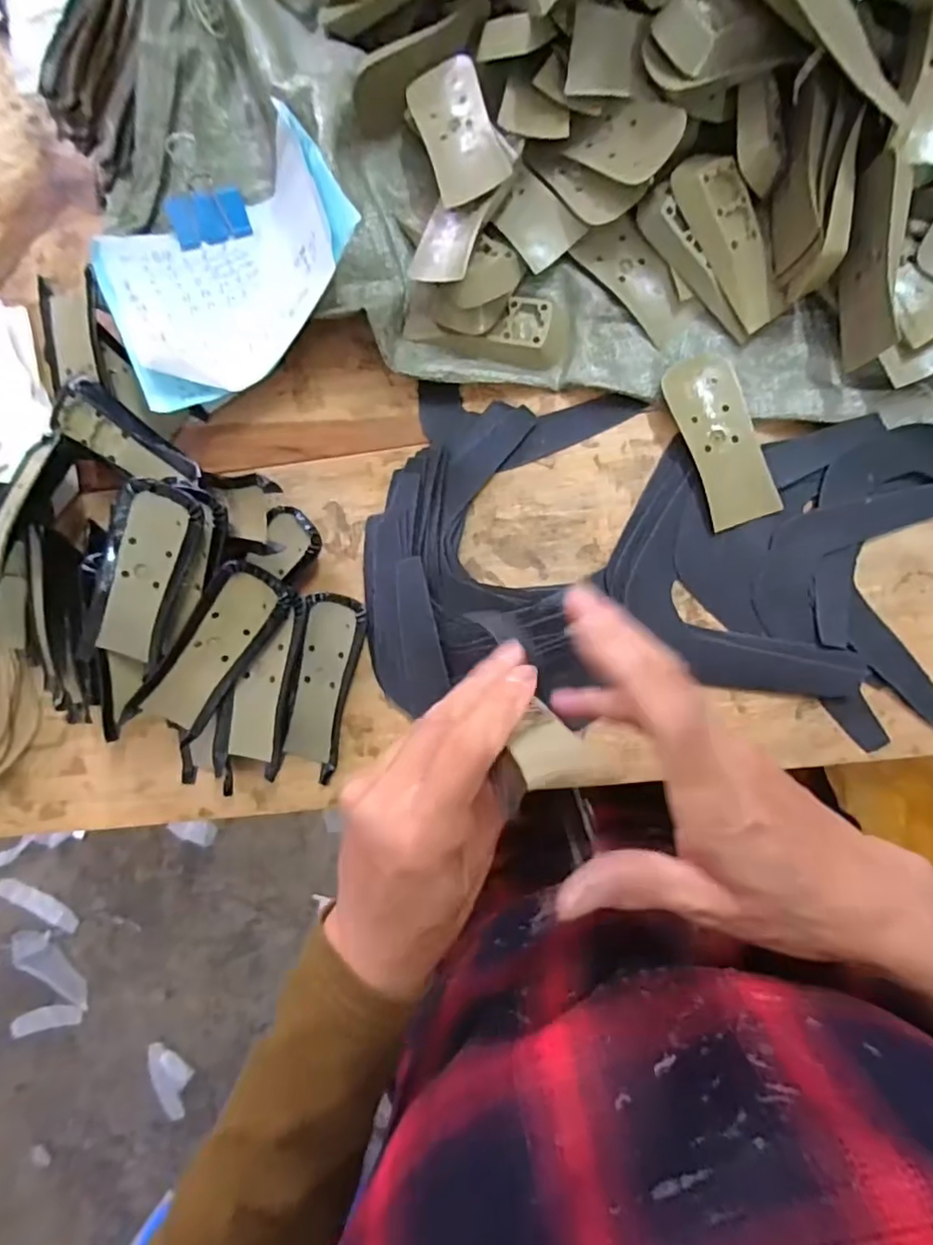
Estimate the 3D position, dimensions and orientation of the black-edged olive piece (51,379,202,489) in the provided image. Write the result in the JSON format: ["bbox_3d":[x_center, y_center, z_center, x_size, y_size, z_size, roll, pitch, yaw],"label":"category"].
[{"bbox_3d":[-0.223,-0.116,0.384,0.101,0.012,0.036,37,93,4],"label":"black-edged olive piece"}]

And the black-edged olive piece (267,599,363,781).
[{"bbox_3d":[-0.095,0.041,0.373,0.039,0.022,0.115,12,91,5],"label":"black-edged olive piece"}]

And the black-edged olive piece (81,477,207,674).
[{"bbox_3d":[-0.190,-0.026,0.345,0.044,0.008,0.112,21,104,-14],"label":"black-edged olive piece"}]

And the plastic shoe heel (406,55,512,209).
[{"bbox_3d":[-0.007,-0.310,0.364,0.043,0.014,0.100,-17,85,3],"label":"plastic shoe heel"}]

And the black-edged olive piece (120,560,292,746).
[{"bbox_3d":[-0.152,0.016,0.354,0.044,0.010,0.110,34,90,-29],"label":"black-edged olive piece"}]

